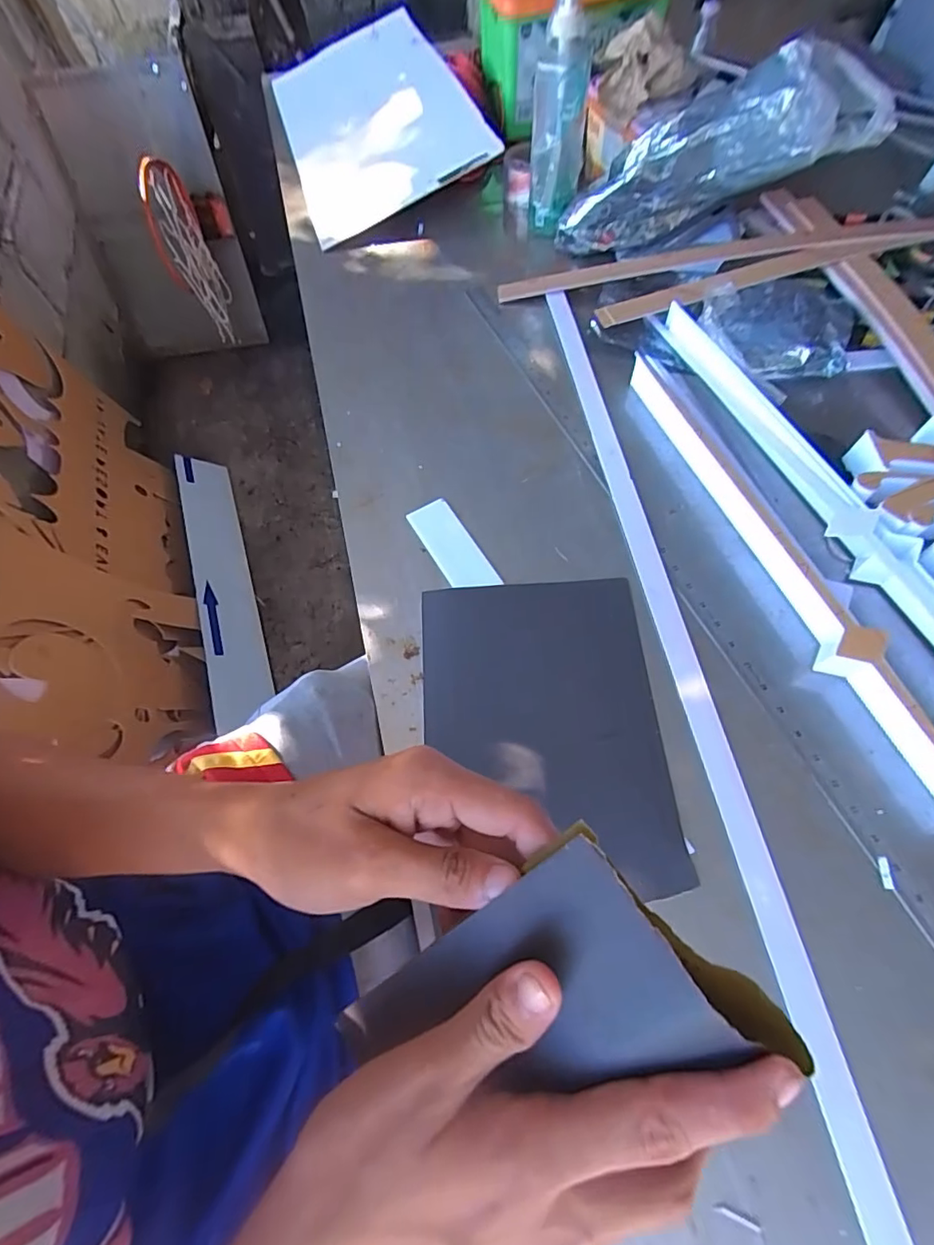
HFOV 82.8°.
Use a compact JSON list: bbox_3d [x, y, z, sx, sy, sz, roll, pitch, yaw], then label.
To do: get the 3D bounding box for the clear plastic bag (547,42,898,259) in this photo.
[{"bbox_3d":[0.325,-0.637,0.726,0.397,0.142,0.129,-1,58,36],"label":"clear plastic bag"}]

